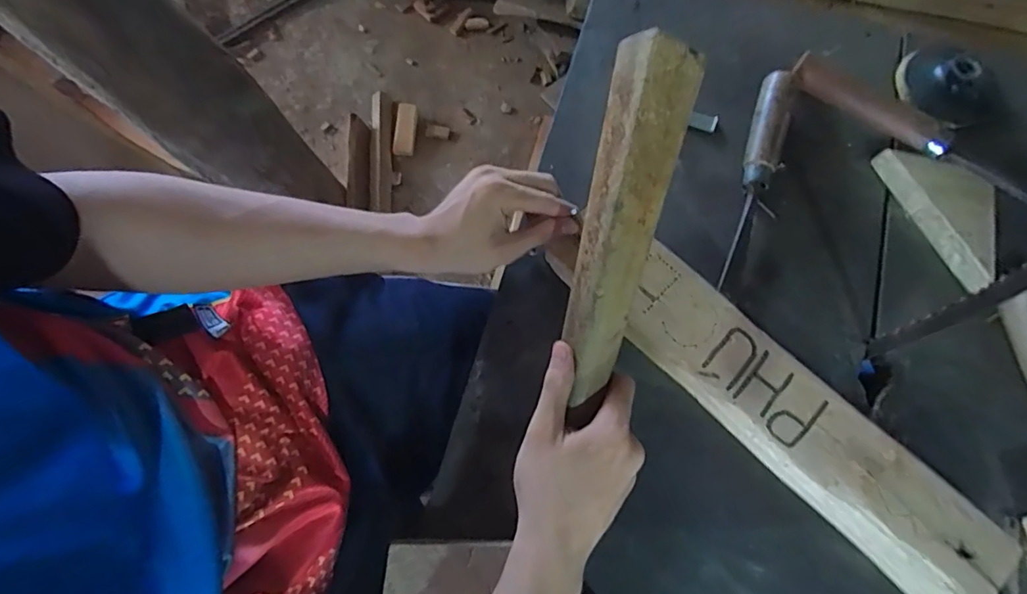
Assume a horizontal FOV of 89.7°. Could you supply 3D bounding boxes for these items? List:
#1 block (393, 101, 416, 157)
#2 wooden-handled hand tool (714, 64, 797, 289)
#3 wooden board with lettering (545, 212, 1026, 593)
[{"bbox_3d":[-0.277,-0.427,1.317,0.053,0.020,0.132,5,92,2],"label":"block"},{"bbox_3d":[0.224,-0.108,0.469,0.033,0.028,0.212,15,74,5],"label":"wooden-handled hand tool"},{"bbox_3d":[0.192,0.075,0.413,0.392,0.032,0.075,43,79,12],"label":"wooden board with lettering"}]

